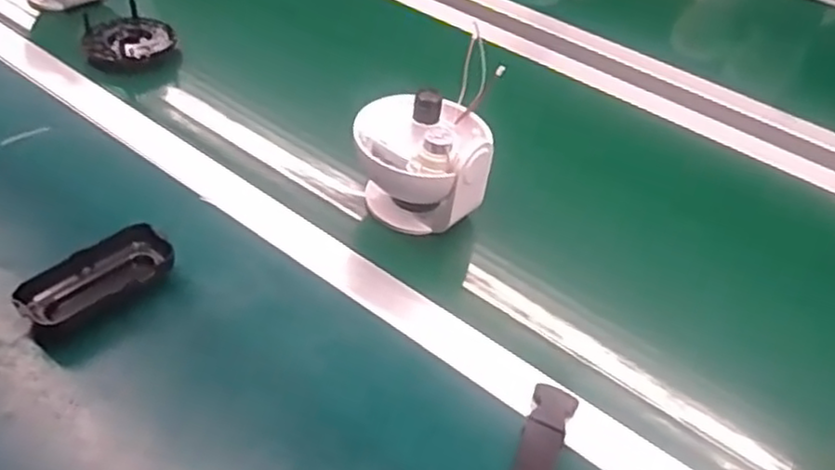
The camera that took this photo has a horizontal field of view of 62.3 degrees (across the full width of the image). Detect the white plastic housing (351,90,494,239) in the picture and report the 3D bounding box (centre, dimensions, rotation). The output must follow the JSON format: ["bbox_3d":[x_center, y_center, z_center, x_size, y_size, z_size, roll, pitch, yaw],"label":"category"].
[{"bbox_3d":[0.003,-0.069,0.606,0.112,0.111,0.099,2,44,-6],"label":"white plastic housing"}]

